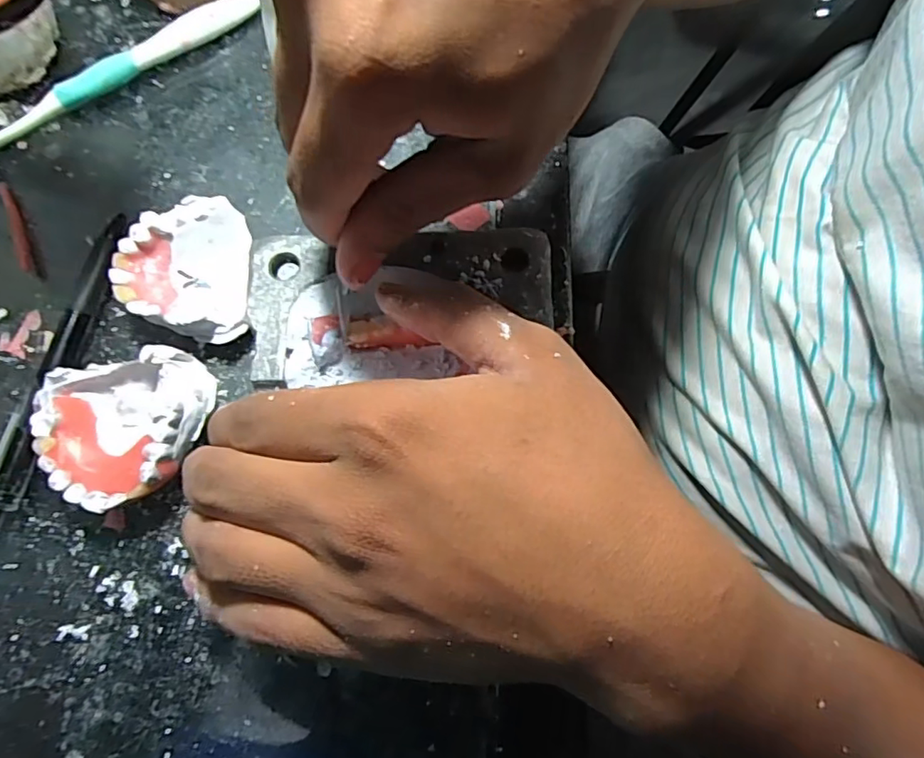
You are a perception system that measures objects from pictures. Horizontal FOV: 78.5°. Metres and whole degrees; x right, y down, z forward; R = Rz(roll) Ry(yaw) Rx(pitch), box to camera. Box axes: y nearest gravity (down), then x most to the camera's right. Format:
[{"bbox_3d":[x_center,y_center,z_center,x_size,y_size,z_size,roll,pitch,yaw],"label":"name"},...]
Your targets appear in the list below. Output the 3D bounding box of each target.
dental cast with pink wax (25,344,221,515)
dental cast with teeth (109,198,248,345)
[{"bbox_3d":[-0.130,0.021,0.224,0.063,0.027,0.056,-9,72,-4],"label":"dental cast with pink wax"},{"bbox_3d":[-0.119,-0.047,0.248,0.051,0.027,0.065,-4,72,-2],"label":"dental cast with teeth"}]

